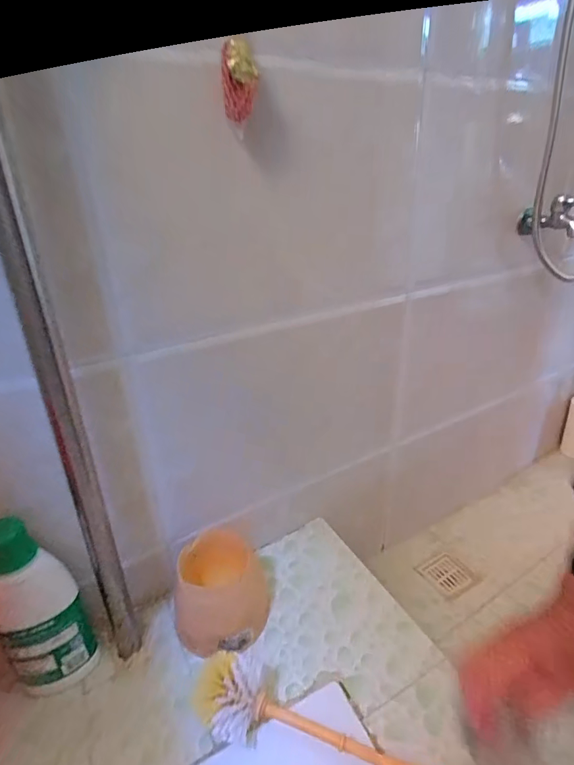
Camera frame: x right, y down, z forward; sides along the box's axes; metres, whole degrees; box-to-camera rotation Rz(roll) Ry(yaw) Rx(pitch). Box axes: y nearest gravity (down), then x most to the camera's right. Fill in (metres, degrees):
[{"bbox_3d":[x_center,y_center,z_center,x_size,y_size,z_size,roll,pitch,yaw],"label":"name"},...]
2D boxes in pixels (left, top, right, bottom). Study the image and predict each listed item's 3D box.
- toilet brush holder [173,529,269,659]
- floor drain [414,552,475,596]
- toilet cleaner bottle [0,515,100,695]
[{"bbox_3d":[-0.091,0.284,0.596,0.125,0.106,0.135,-4,27,0],"label":"toilet brush holder"},{"bbox_3d":[0.326,0.391,0.877,0.083,0.007,0.085,-16,30,-22],"label":"floor drain"},{"bbox_3d":[-0.293,0.261,0.495,0.061,0.257,0.086,21,36,39],"label":"toilet cleaner bottle"}]

